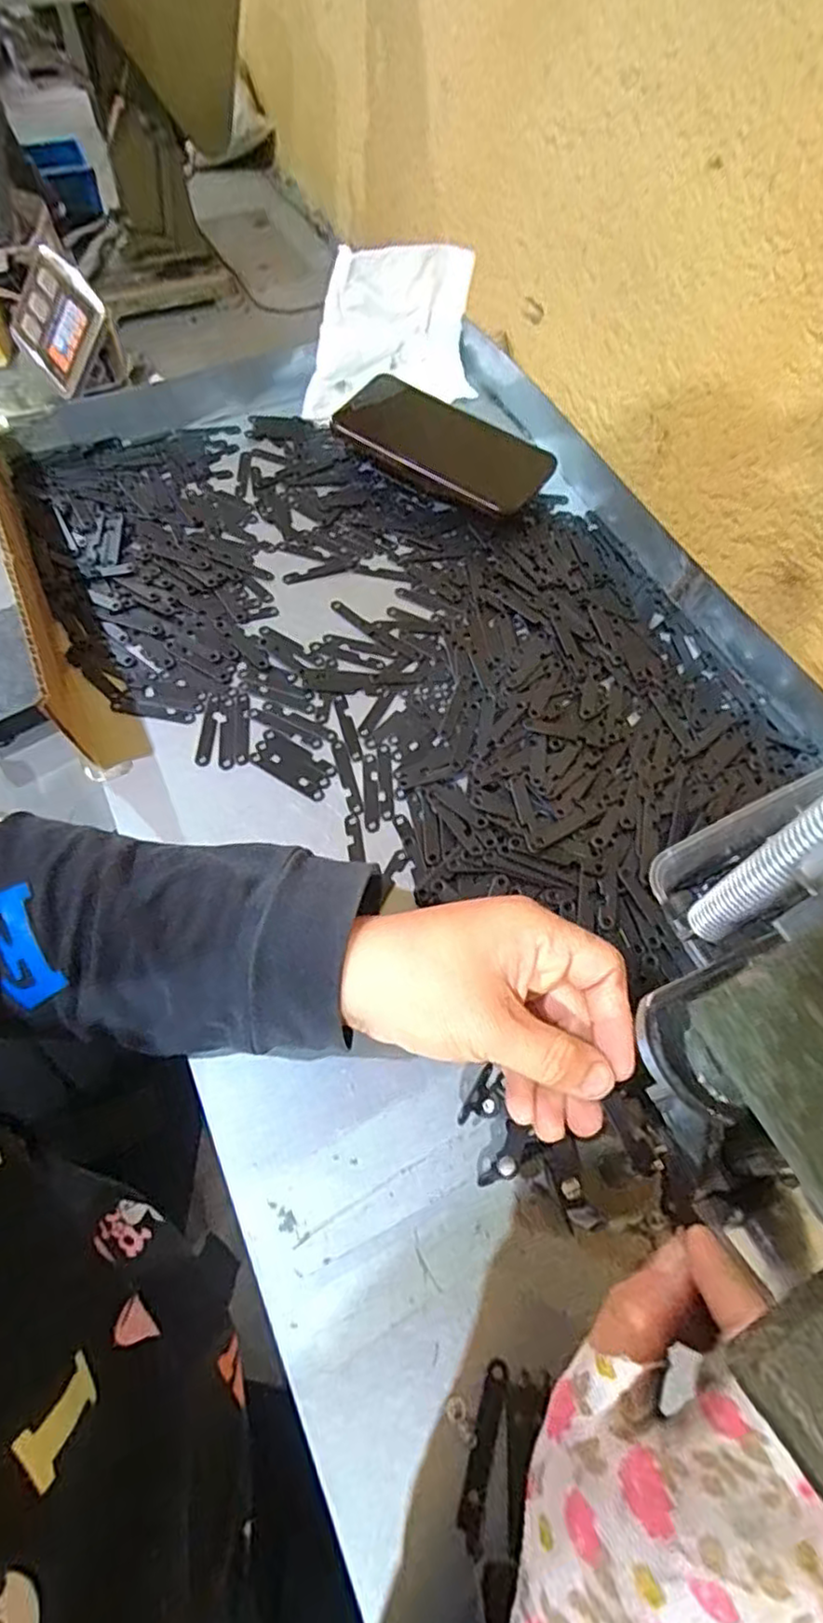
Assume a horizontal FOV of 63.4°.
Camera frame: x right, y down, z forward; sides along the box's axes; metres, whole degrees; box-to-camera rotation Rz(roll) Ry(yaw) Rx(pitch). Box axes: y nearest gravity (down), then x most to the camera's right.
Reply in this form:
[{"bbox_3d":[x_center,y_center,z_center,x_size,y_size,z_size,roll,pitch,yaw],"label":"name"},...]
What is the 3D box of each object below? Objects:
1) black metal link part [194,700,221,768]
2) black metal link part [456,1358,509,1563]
[{"bbox_3d":[-0.124,-0.048,0.404,0.010,0.004,0.048,0,61,0],"label":"black metal link part"},{"bbox_3d":[0.026,0.238,0.247,0.009,0.006,0.054,14,62,7],"label":"black metal link part"}]

